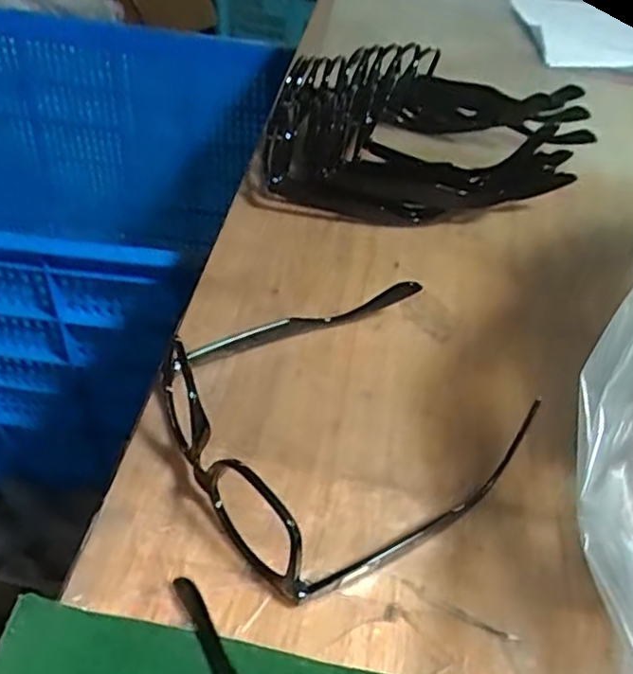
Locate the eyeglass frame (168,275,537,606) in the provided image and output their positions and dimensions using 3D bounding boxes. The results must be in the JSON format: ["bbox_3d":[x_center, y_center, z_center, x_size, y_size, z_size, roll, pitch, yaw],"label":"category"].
[{"bbox_3d":[0.010,0.030,0.350,0.165,0.036,0.156,-27,52,-30],"label":"eyeglass frame"}]

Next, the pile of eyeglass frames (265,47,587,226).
[{"bbox_3d":[0.087,-0.151,0.525,0.224,0.063,0.191,16,44,10],"label":"pile of eyeglass frames"}]

